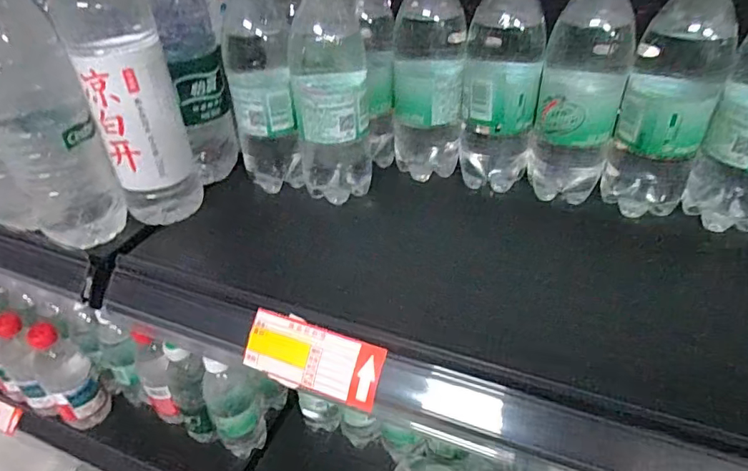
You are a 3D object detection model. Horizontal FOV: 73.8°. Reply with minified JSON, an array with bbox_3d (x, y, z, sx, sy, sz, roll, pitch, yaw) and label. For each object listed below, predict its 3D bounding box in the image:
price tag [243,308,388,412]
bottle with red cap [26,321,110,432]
[{"bbox_3d":[-0.039,0.078,0.316,0.092,0.004,0.040,13,84,19],"label":"price tag"},{"bbox_3d":[-0.424,0.195,0.683,0.059,0.160,0.068,23,43,31],"label":"bottle with red cap"}]

